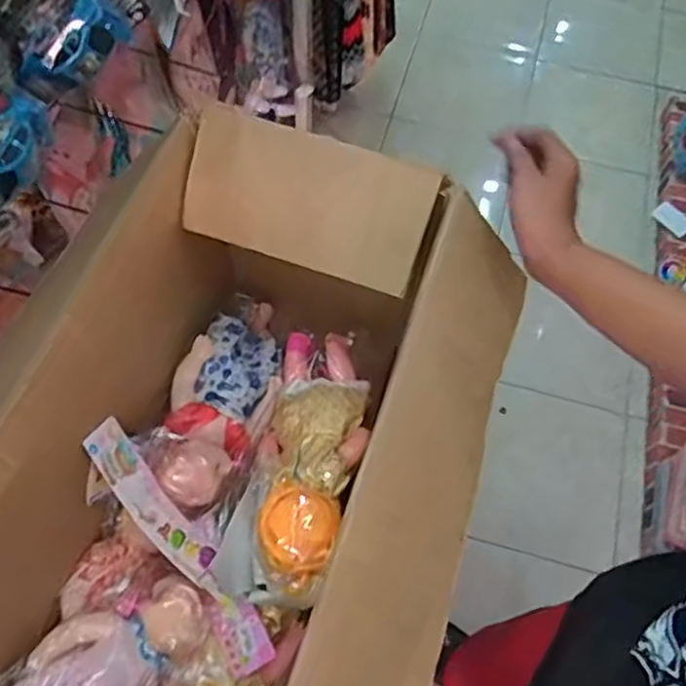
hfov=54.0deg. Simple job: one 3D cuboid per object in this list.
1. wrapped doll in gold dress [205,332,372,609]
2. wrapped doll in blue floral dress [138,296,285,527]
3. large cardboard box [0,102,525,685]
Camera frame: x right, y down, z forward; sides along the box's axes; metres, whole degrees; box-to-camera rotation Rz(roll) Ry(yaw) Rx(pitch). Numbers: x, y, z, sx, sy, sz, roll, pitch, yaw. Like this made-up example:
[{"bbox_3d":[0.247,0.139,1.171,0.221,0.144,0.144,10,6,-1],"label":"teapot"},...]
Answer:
[{"bbox_3d":[-0.044,0.132,0.799,0.122,0.073,0.335,13,64,4],"label":"wrapped doll in gold dress"},{"bbox_3d":[-0.149,0.063,0.841,0.122,0.062,0.308,28,49,-11],"label":"wrapped doll in blue floral dress"},{"bbox_3d":[-0.099,0.180,0.644,0.386,0.328,0.707,20,64,8],"label":"large cardboard box"}]

